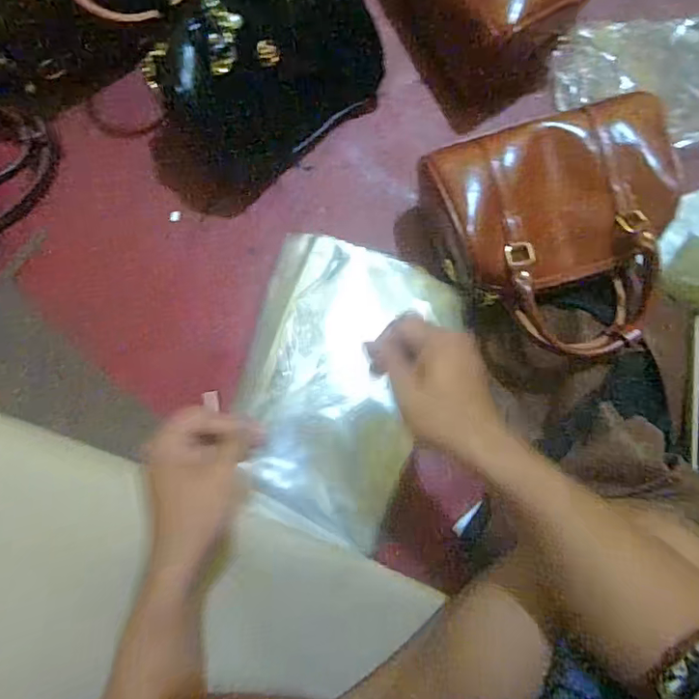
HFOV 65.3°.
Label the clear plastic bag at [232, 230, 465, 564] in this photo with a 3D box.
[{"bbox_3d":[-0.015,0.037,0.575,0.197,0.050,0.293,21,84,2],"label":"clear plastic bag"}]

